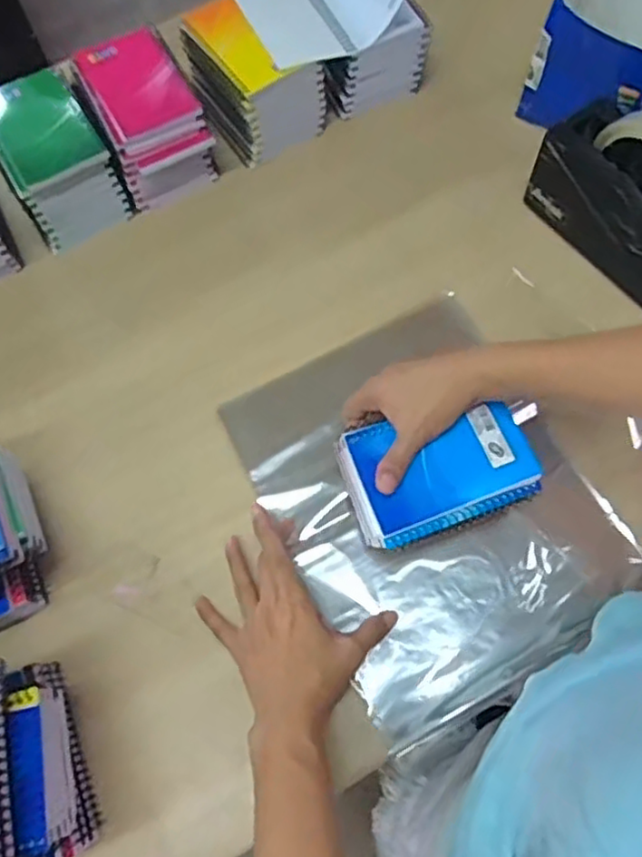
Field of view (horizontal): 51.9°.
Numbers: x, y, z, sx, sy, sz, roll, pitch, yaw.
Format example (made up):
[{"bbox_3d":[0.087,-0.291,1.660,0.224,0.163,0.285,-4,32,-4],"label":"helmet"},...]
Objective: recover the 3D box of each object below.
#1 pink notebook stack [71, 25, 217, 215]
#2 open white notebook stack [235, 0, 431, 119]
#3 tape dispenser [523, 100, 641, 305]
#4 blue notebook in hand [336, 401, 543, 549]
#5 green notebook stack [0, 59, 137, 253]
[{"bbox_3d":[-0.177,-0.317,0.678,0.096,0.090,0.141,-25,69,-8],"label":"pink notebook stack"},{"bbox_3d":[0.008,-0.422,0.692,0.161,0.122,0.138,-27,69,-8],"label":"open white notebook stack"},{"bbox_3d":[0.290,-0.203,0.594,0.076,0.113,0.202,-33,70,-11],"label":"tape dispenser"},{"bbox_3d":[0.088,0.030,0.502,0.143,0.032,0.091,-20,68,-6],"label":"blue notebook in hand"},{"bbox_3d":[-0.268,-0.275,0.668,0.104,0.091,0.137,-30,69,-9],"label":"green notebook stack"}]

